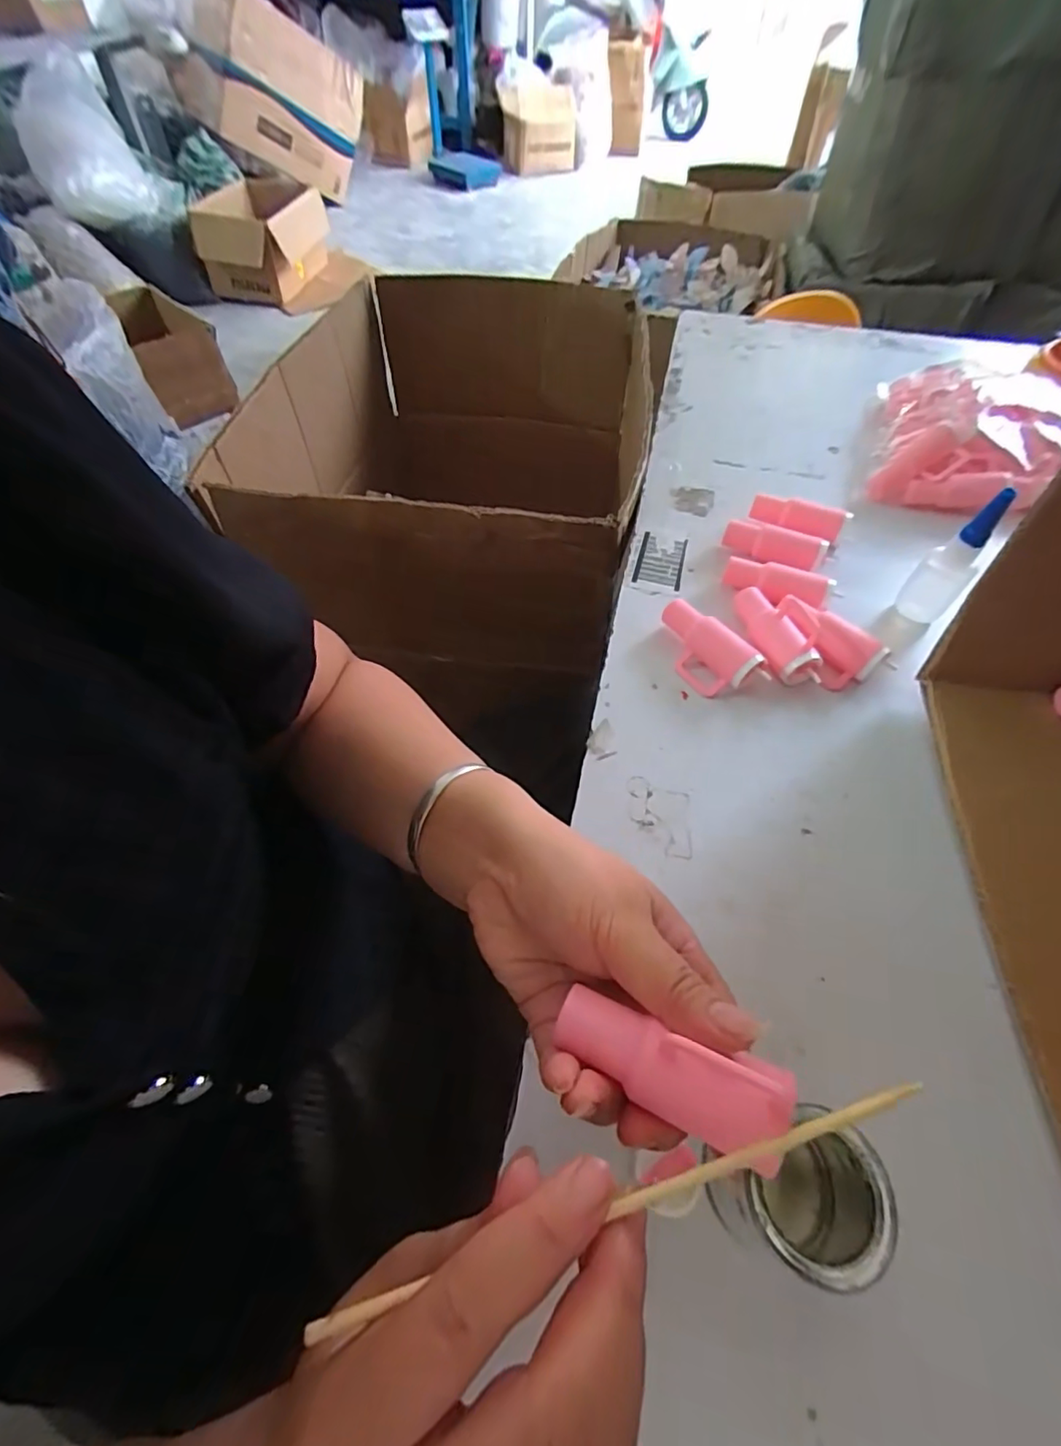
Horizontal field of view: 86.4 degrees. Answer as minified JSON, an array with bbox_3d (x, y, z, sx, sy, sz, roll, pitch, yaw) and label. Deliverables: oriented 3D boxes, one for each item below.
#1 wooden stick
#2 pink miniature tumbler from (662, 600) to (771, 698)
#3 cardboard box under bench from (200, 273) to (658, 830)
[{"bbox_3d":[0.029,0.126,0.151,0.173,0.004,0.004,-13,56,-10],"label":"wooden stick"},{"bbox_3d":[0.126,-0.052,0.412,0.038,0.027,0.083,-31,60,-19],"label":"pink miniature tumbler"},{"bbox_3d":[-0.091,-0.334,0.765,0.430,0.266,0.569,8,56,5],"label":"cardboard box under bench"}]

